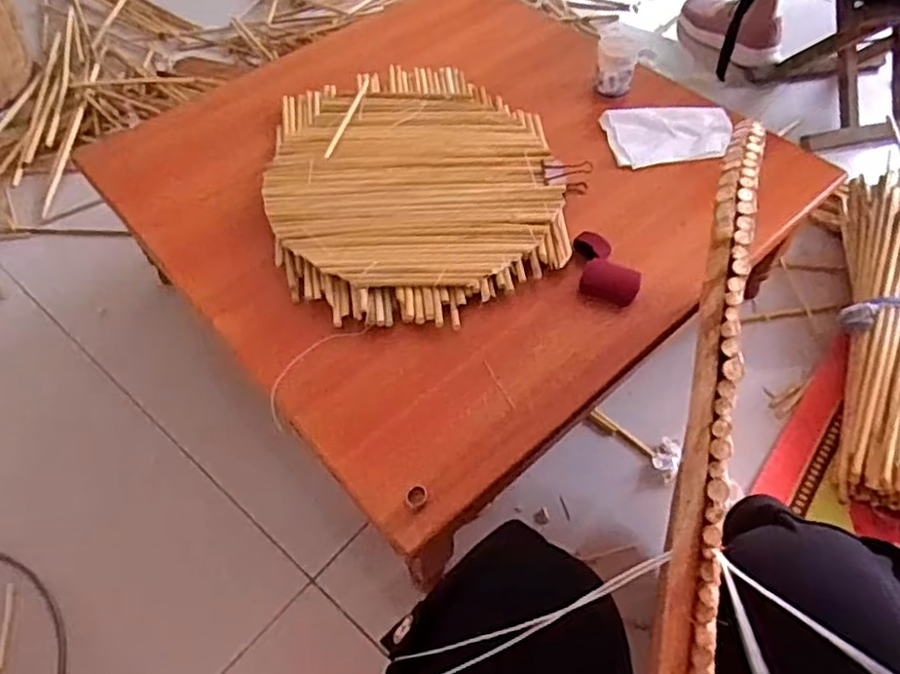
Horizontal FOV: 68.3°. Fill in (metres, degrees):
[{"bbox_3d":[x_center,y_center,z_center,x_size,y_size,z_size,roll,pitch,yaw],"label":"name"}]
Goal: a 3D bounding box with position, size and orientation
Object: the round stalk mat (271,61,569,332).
[{"bbox_3d":[-0.048,-0.200,0.822,0.350,0.033,0.451,-6,55,-1],"label":"round stalk mat"}]

